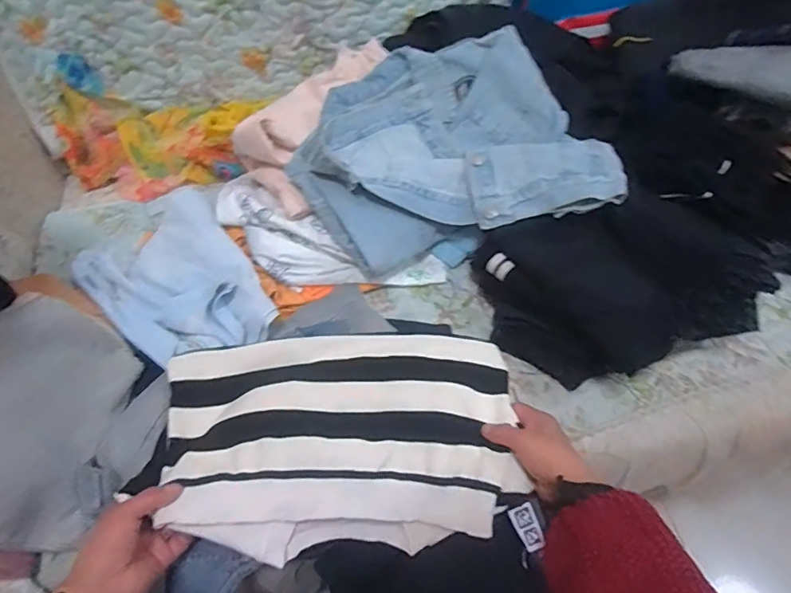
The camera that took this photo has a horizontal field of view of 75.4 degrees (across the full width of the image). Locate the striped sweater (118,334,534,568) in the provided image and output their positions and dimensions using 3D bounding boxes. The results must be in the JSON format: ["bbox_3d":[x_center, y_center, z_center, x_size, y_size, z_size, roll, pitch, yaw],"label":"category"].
[{"bbox_3d":[-0.063,0.149,0.546,0.363,0.057,0.216,-4,55,-4],"label":"striped sweater"}]

